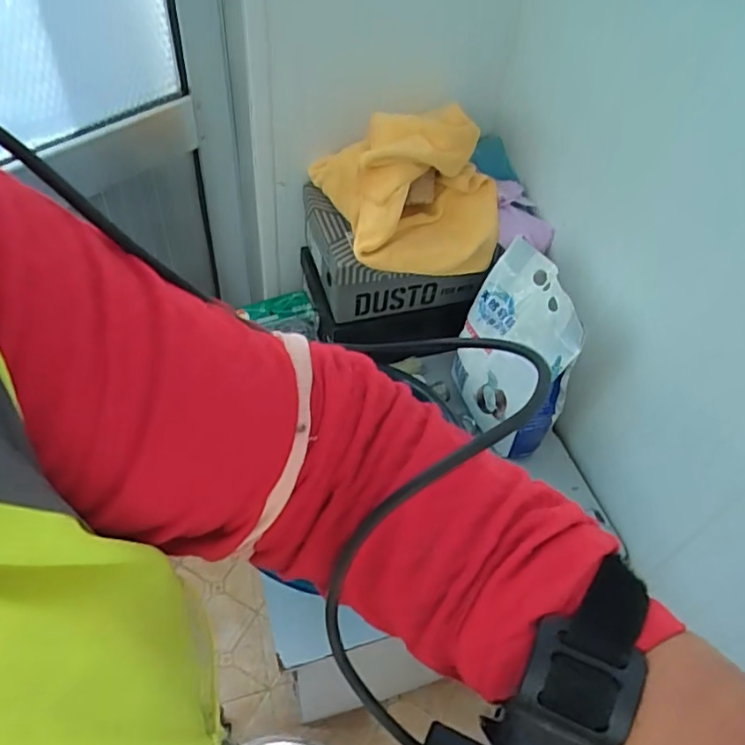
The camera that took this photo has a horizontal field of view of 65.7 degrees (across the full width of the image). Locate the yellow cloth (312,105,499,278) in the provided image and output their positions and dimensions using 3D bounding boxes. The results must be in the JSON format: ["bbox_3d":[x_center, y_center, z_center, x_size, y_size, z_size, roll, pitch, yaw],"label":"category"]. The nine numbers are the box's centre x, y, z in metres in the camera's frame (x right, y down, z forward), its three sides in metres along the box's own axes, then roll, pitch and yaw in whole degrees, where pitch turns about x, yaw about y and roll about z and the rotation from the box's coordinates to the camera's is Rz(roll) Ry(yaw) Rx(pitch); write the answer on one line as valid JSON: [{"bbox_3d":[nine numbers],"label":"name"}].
[{"bbox_3d":[0.057,-0.268,0.827,0.247,0.161,0.194,-7,51,-12],"label":"yellow cloth"}]

